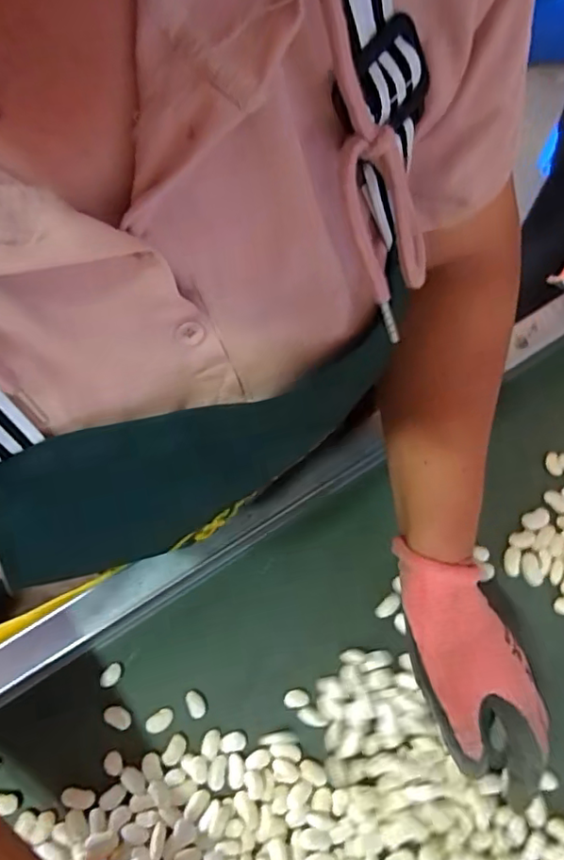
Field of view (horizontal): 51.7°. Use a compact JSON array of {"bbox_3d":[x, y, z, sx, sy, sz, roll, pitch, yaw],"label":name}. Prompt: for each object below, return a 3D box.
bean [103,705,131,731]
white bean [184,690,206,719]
[{"bbox_3d":[-0.121,0.211,0.427,0.020,0.004,0.013,24,70,7],"label":"bean"},{"bbox_3d":[-0.064,0.203,0.431,0.013,0.004,0.020,-28,72,-12],"label":"white bean"}]

